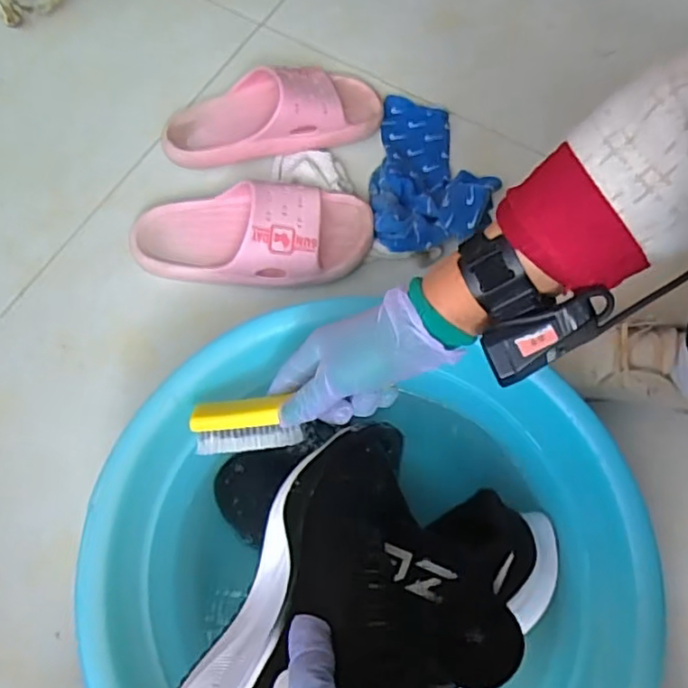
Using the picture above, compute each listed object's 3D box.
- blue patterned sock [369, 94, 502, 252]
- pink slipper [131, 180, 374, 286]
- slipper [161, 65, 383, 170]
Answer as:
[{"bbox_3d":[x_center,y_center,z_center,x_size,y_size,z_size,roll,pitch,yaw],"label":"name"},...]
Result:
[{"bbox_3d":[0.102,-0.206,0.723,0.141,0.041,0.230,0,65,-3],"label":"blue patterned sock"},{"bbox_3d":[-0.097,-0.120,0.666,0.253,0.064,0.105,1,65,-2],"label":"pink slipper"},{"bbox_3d":[-0.083,-0.278,0.743,0.261,0.061,0.107,-13,66,-9],"label":"slipper"}]

